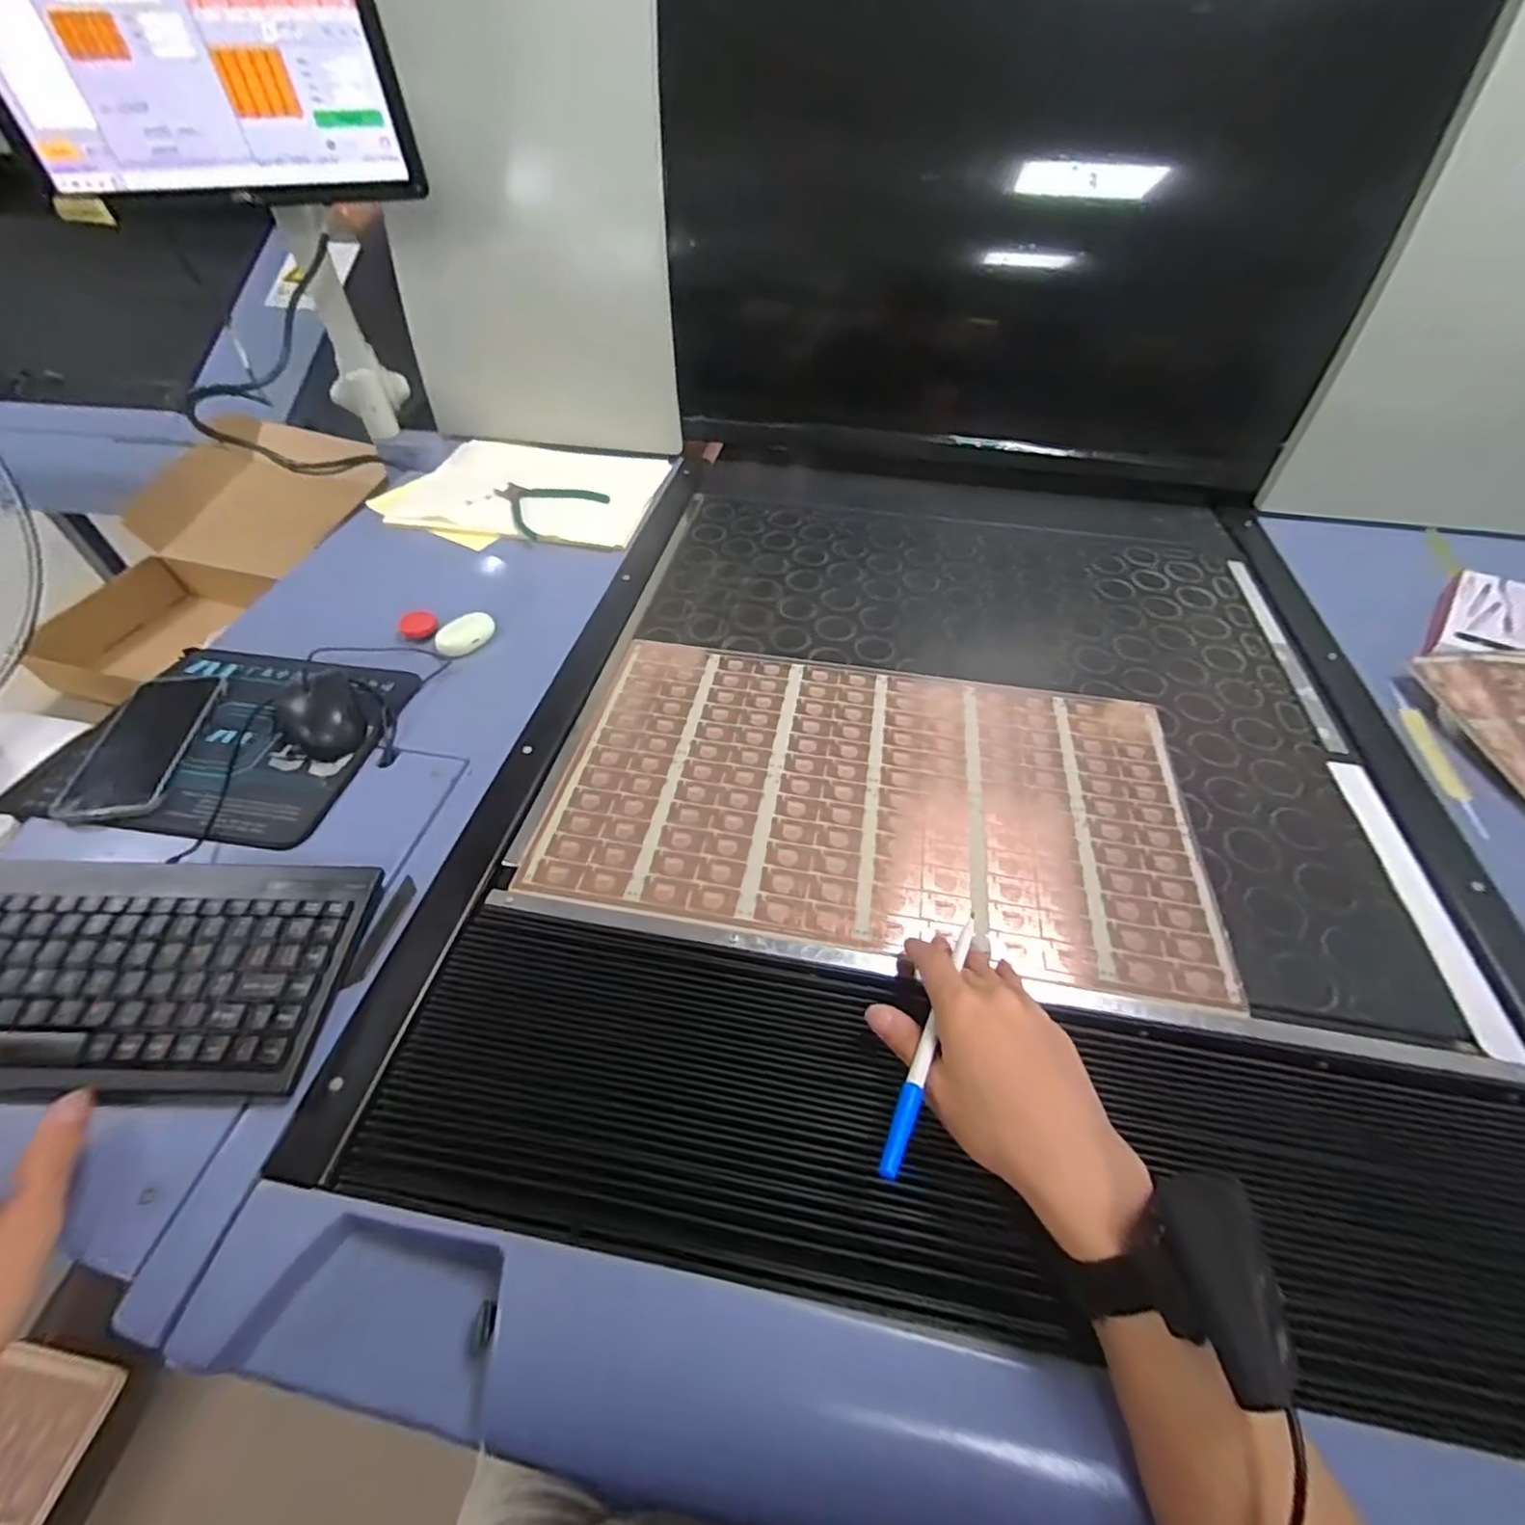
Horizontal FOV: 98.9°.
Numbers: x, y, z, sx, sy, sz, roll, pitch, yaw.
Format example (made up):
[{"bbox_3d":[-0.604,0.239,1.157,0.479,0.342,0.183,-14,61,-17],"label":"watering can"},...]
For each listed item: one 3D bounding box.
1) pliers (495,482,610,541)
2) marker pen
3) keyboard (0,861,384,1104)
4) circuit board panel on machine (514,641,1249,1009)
[{"bbox_3d":[-0.285,-0.341,0.847,0.124,0.012,0.122,35,58,25],"label":"pliers"},{"bbox_3d":[0.099,0.152,0.375,0.011,0.007,0.171,23,46,17],"label":"marker pen"},{"bbox_3d":[-0.416,0.135,0.424,0.283,0.033,0.147,2,49,0],"label":"keyboard"},{"bbox_3d":[0.094,0.020,0.555,0.509,0.007,0.292,9,50,7],"label":"circuit board panel on machine"}]

